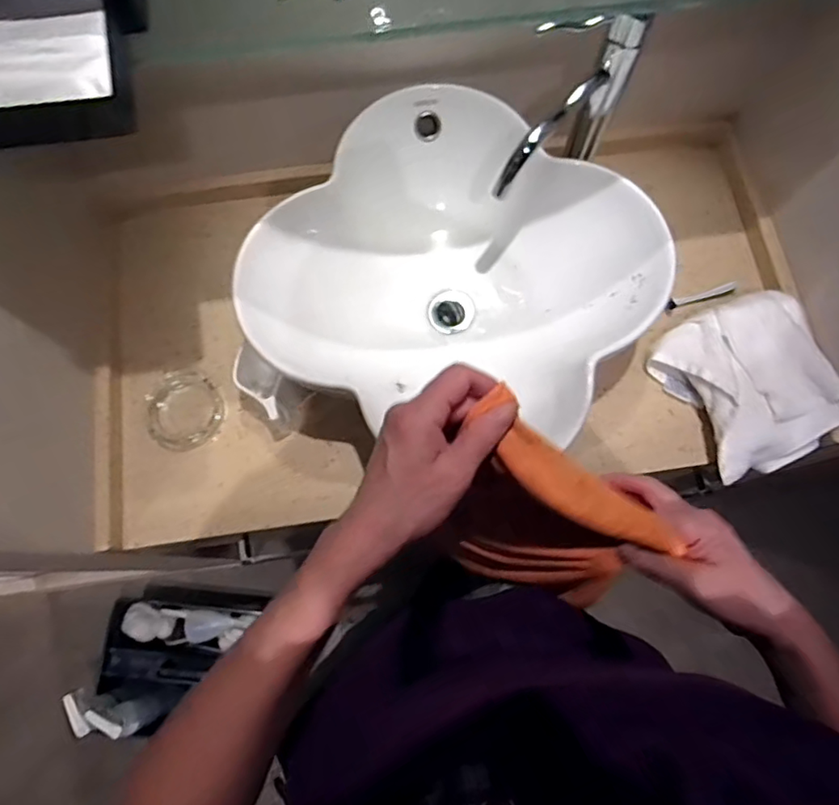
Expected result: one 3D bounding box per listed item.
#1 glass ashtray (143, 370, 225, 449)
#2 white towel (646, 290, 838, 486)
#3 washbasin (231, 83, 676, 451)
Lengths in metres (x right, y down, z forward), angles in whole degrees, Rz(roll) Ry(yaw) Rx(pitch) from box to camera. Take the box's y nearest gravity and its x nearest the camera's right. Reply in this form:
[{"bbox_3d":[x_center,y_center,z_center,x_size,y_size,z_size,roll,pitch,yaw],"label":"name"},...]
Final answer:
[{"bbox_3d":[-0.324,0.012,0.793,0.101,0.039,0.095,0,74,-1],"label":"glass ashtray"},{"bbox_3d":[0.456,-0.025,0.791,0.205,0.081,0.227,-24,76,-7],"label":"white towel"},{"bbox_3d":[0.047,-0.133,0.753,0.435,0.183,0.424,35,77,9],"label":"washbasin"}]

